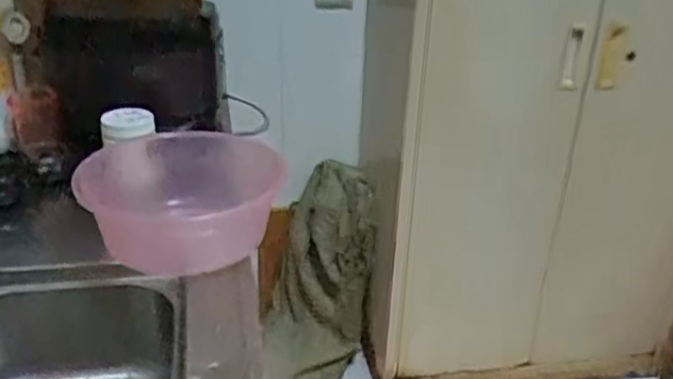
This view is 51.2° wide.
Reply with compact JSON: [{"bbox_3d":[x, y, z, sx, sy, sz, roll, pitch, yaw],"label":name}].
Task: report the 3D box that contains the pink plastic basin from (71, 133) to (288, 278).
[{"bbox_3d":[-0.222,0.008,1.051,0.242,0.129,0.249,5,27,4],"label":"pink plastic basin"}]

